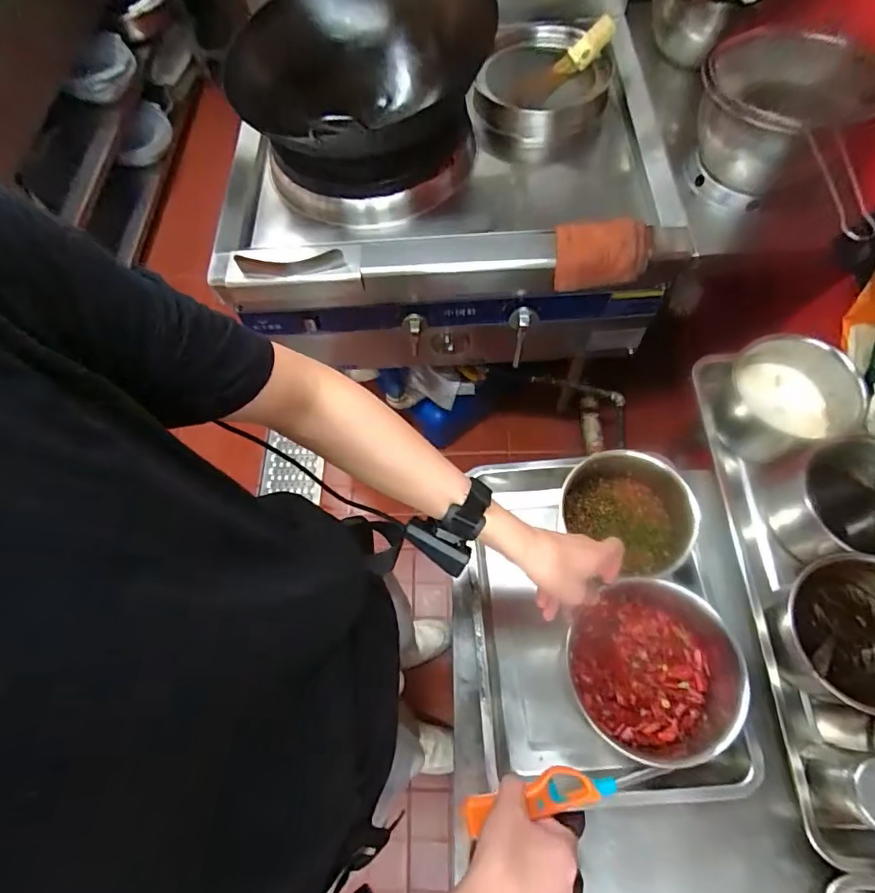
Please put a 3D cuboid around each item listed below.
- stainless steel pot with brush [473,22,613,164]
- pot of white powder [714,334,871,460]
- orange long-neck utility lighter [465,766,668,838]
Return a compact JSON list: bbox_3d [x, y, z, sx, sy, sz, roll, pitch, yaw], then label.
[{"bbox_3d":[0.245,-0.820,1.155,0.273,0.129,0.320,12,66,8],"label":"stainless steel pot with brush"},{"bbox_3d":[0.469,-0.069,0.675,0.145,0.122,0.153,-1,65,2],"label":"pot of white powder"},{"bbox_3d":[0.132,0.350,0.506,0.219,0.031,0.039,0,64,-14],"label":"orange long-neck utility lighter"}]

